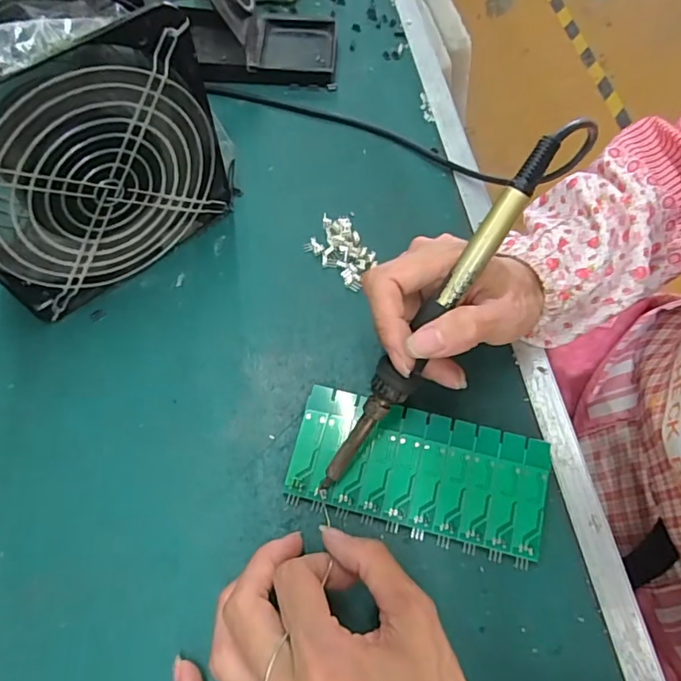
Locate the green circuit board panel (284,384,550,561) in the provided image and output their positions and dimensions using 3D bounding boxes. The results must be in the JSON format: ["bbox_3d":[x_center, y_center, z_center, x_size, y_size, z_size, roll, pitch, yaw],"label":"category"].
[{"bbox_3d":[0.043,0.072,0.292,0.138,0.013,0.061,13,64,5],"label":"green circuit board panel"}]

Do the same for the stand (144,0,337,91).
[{"bbox_3d":[-0.082,-0.268,0.422,0.157,0.073,0.094,2,64,0],"label":"stand"}]

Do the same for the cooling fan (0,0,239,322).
[{"bbox_3d":[-0.143,-0.106,0.295,0.158,0.149,0.058,-37,70,-18],"label":"cooling fan"}]

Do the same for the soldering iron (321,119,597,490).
[{"bbox_3d":[0.048,-0.009,0.254,0.022,0.015,0.213,36,104,15],"label":"soldering iron"}]

